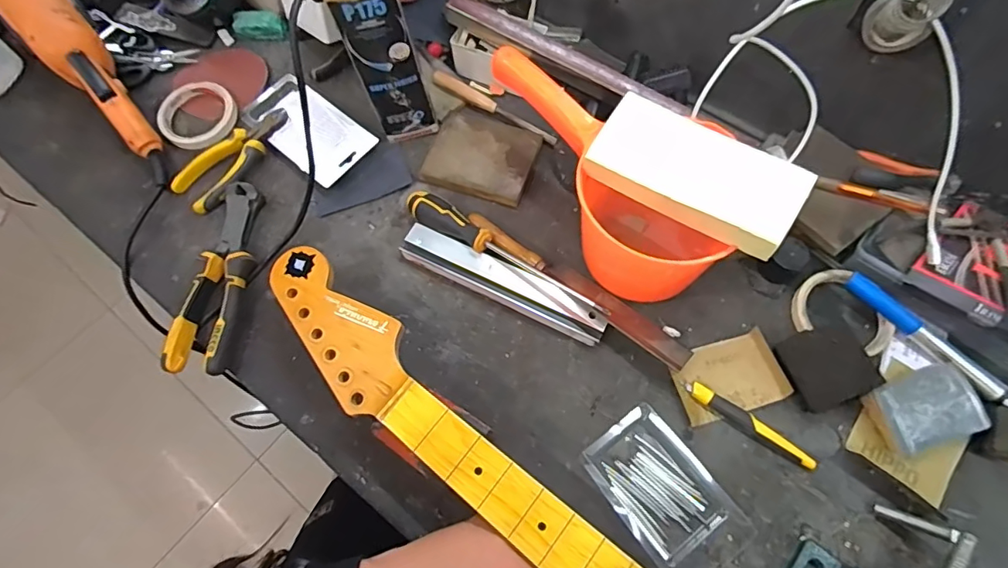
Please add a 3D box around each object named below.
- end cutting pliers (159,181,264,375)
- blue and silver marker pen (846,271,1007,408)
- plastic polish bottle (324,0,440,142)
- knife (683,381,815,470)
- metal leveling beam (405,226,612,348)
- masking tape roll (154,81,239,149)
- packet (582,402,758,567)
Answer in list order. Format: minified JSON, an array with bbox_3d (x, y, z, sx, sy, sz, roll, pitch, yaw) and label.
[{"bbox_3d":[-0.296,-0.011,0.539,0.054,0.030,0.209,2,67,3],"label":"end cutting pliers"},{"bbox_3d":[0.411,0.055,0.501,0.023,0.021,0.173,-37,70,-13],"label":"blue and silver marker pen"},{"bbox_3d":[-0.123,-0.232,0.526,0.071,0.221,0.031,-11,67,-3],"label":"plastic polish bottle"},{"bbox_3d":[0.229,0.129,0.474,0.122,0.014,0.019,32,71,15],"label":"knife"},{"bbox_3d":[-0.002,-0.002,0.535,0.227,0.024,0.037,25,70,12],"label":"metal leveling beam"},{"bbox_3d":[-0.381,-0.211,0.630,0.101,0.017,0.089,28,70,13],"label":"masking tape roll"},{"bbox_3d":[0.142,0.184,0.450,0.087,0.022,0.141,-34,70,-12],"label":"packet"}]

